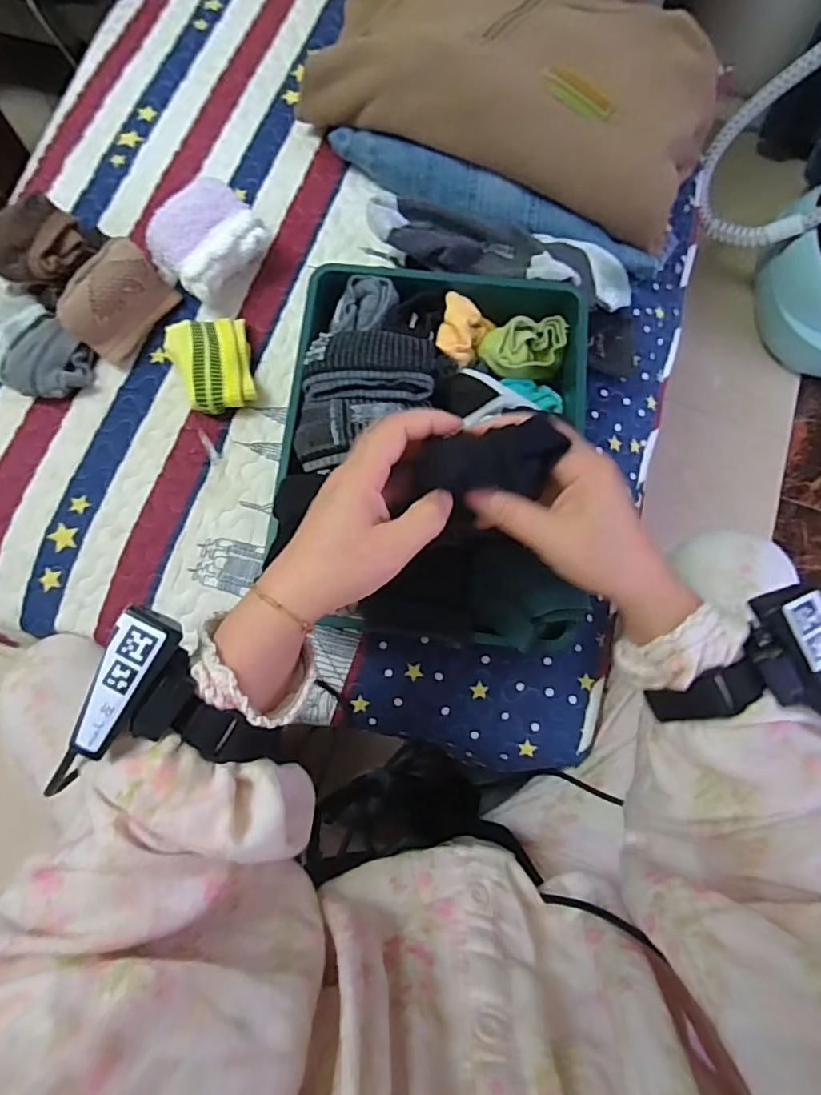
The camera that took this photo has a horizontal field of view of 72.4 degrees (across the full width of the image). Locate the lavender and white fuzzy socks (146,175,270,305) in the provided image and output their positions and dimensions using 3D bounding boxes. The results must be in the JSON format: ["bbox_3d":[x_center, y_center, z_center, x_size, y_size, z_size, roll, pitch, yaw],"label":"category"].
[{"bbox_3d":[-0.189,-0.288,0.531,0.078,0.069,0.097,41,78,10],"label":"lavender and white fuzzy socks"}]

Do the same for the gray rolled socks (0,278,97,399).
[{"bbox_3d":[-0.362,-0.188,0.529,0.123,0.035,0.083,27,76,7],"label":"gray rolled socks"}]

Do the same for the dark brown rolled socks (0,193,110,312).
[{"bbox_3d":[-0.335,-0.271,0.512,0.094,0.053,0.065,-40,78,-11],"label":"dark brown rolled socks"}]

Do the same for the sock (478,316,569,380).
[{"bbox_3d":[0.099,-0.169,0.479,0.073,0.038,0.045,-15,75,-5],"label":"sock"}]

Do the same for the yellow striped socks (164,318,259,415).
[{"bbox_3d":[-0.185,-0.169,0.524,0.071,0.033,0.095,-12,75,-4],"label":"yellow striped socks"}]

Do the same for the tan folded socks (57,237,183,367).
[{"bbox_3d":[-0.275,-0.230,0.526,0.060,0.060,0.099,30,76,8],"label":"tan folded socks"}]

